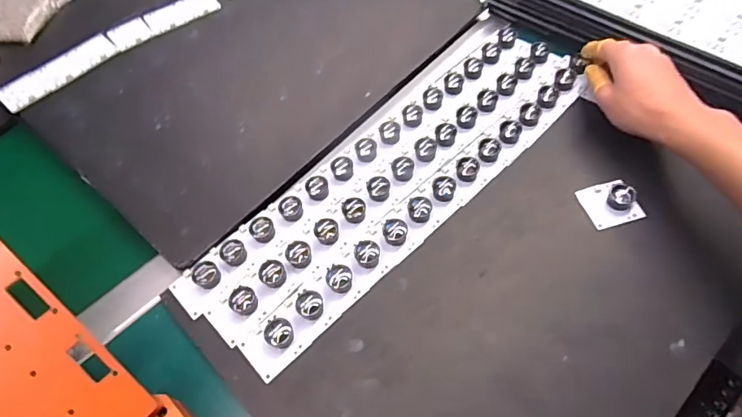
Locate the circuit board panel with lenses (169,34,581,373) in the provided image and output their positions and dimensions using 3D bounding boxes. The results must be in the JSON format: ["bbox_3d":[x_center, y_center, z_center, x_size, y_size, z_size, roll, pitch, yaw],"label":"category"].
[{"bbox_3d":[0.032,-0.043,0.481,0.461,0.019,0.133,-40,63,-19],"label":"circuit board panel with lenses"}]

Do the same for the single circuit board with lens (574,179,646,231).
[{"bbox_3d":[0.225,-0.008,0.447,0.046,0.021,0.045,-12,57,-4],"label":"single circuit board with lens"}]

